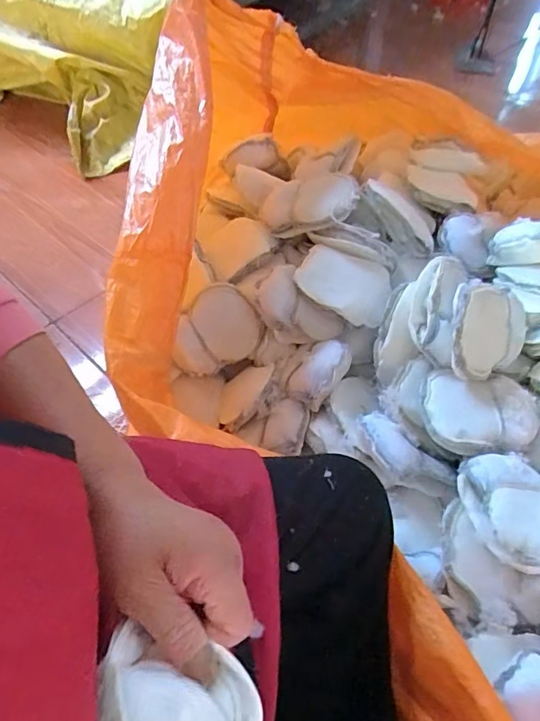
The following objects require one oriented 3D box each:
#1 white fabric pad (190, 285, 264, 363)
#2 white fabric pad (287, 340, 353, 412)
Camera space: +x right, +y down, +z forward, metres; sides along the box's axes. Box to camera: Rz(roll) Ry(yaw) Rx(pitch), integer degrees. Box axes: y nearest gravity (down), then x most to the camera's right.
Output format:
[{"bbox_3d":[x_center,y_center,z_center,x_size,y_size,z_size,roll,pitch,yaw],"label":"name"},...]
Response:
[{"bbox_3d":[-0.080,-0.068,0.885,0.133,0.133,0.015,37,32,-8],"label":"white fabric pad"},{"bbox_3d":[0.090,0.019,0.841,0.083,0.049,0.126,41,98,36],"label":"white fabric pad"}]

